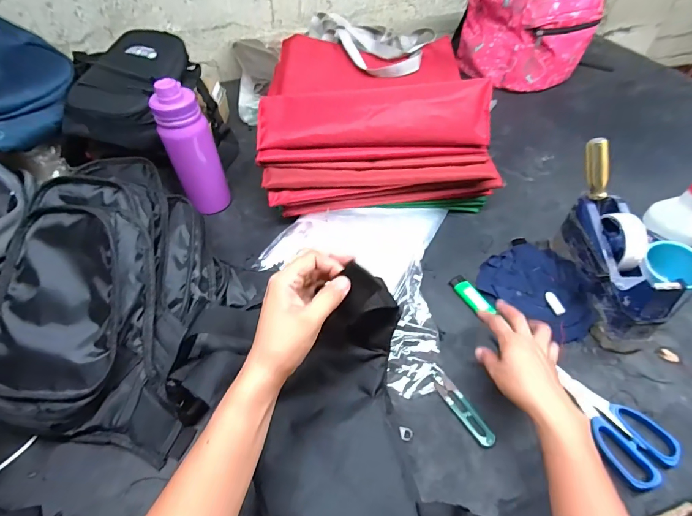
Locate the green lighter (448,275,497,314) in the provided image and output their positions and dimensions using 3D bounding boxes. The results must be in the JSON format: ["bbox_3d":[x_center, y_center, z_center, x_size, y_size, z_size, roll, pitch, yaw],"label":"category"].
[{"bbox_3d":[0.191,0.056,0.558,0.024,0.009,0.078,-23,48,-18],"label":"green lighter"}]

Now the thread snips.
[{"bbox_3d":[0.143,0.182,0.454,0.024,0.006,0.107,-24,53,-18],"label":"thread snips"}]

